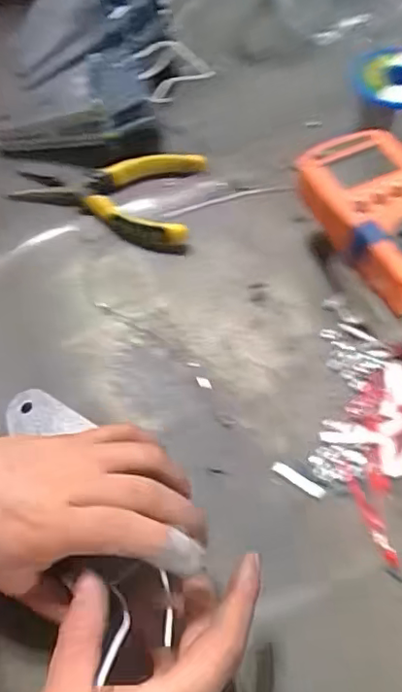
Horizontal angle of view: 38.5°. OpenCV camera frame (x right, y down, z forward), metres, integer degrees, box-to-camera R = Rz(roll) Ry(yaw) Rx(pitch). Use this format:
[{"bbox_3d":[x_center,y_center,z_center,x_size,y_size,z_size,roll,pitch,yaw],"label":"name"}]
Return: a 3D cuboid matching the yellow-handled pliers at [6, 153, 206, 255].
[{"bbox_3d":[-0.078,-0.120,0.452,0.149,0.017,0.087,6,60,8],"label":"yellow-handled pliers"}]

